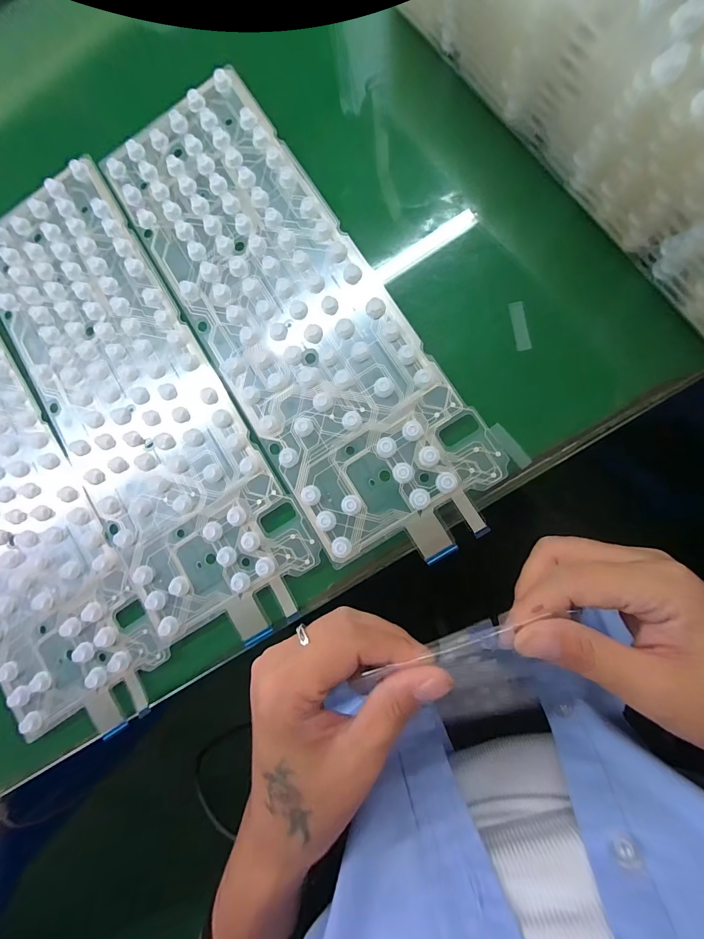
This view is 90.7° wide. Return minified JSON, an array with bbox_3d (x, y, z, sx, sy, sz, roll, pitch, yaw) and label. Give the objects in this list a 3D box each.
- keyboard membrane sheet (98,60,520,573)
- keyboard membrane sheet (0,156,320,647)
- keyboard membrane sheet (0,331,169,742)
[{"bbox_3d":[-0.039,-0.100,0.229,0.117,0.007,0.345,-33,82,6],"label":"keyboard membrane sheet"},{"bbox_3d":[-0.151,-0.048,0.237,0.119,0.004,0.345,-32,82,6],"label":"keyboard membrane sheet"},{"bbox_3d":[-0.250,0.021,0.244,0.115,0.008,0.341,-35,82,5],"label":"keyboard membrane sheet"}]

